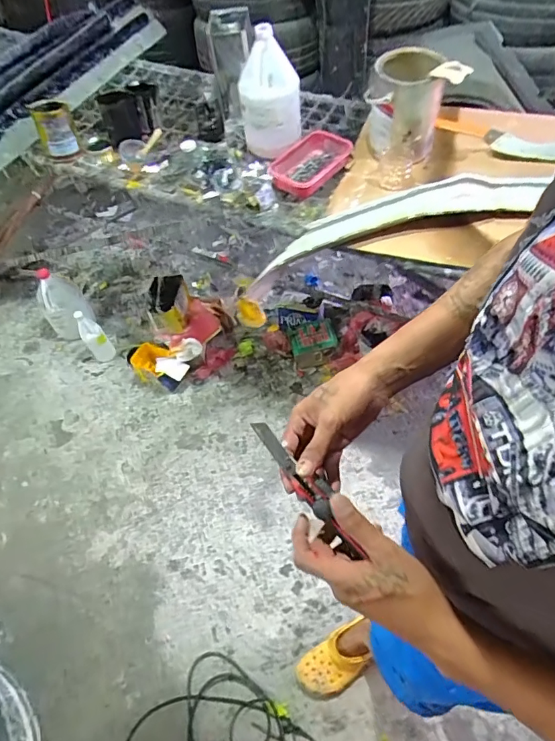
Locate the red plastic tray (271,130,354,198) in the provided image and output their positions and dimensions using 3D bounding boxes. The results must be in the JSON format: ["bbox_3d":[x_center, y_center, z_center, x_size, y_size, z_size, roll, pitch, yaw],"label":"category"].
[{"bbox_3d":[0.091,-0.557,1.236,0.136,0.046,0.239,33,65,25],"label":"red plastic tray"}]

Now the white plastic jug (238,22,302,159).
[{"bbox_3d":[-0.018,-0.719,1.203,0.156,0.243,0.164,-7,55,2],"label":"white plastic jug"}]

